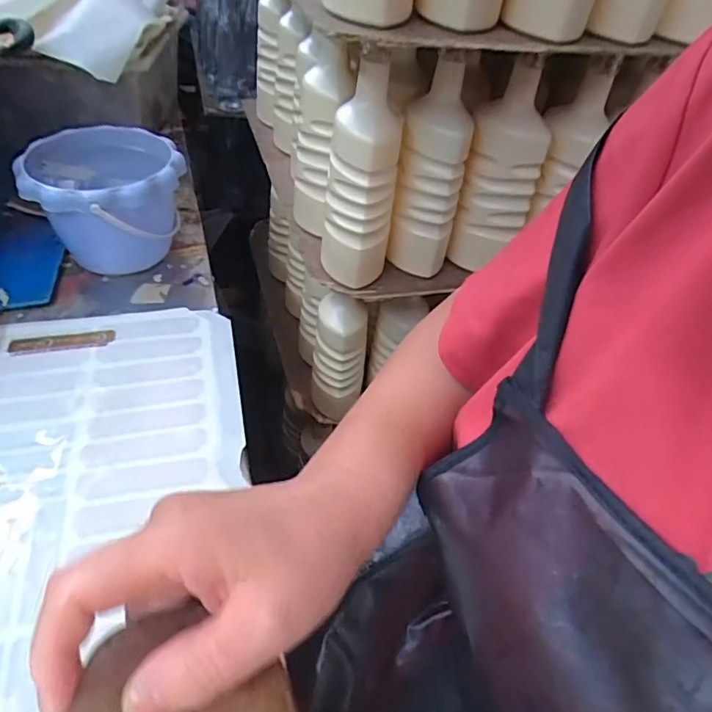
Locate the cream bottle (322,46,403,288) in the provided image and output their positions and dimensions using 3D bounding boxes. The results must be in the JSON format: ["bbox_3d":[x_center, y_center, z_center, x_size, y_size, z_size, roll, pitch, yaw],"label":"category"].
[{"bbox_3d":[0.006,-0.174,0.546,0.071,0.212,0.063,7,43,-2],"label":"cream bottle"}]

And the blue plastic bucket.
[{"bbox_3d":[-0.264,-0.161,0.581,0.146,0.115,0.151,3,46,-3],"label":"blue plastic bucket"}]

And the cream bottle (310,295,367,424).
[{"bbox_3d":[-0.025,0.008,0.764,0.072,0.196,0.059,4,43,-6],"label":"cream bottle"}]

